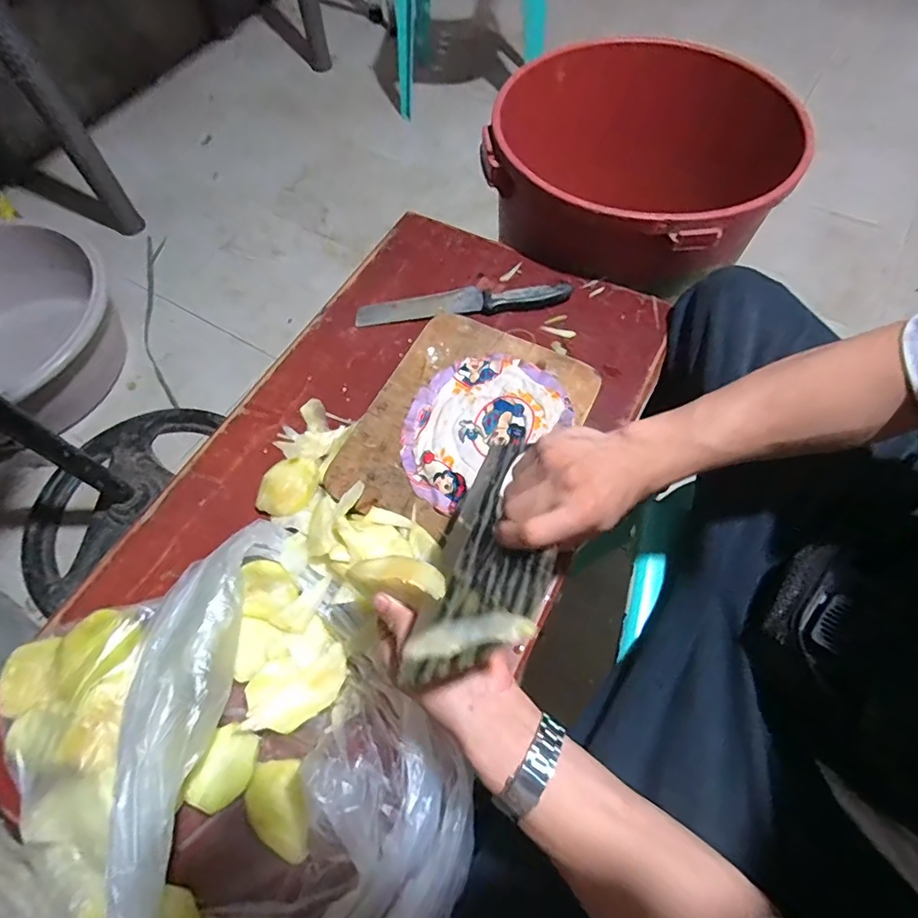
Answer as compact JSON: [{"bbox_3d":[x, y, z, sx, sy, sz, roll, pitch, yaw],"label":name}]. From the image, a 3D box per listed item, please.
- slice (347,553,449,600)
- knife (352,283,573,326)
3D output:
[{"bbox_3d":[-0.043,0.083,0.367,0.086,0.010,0.025,4,60,34],"label":"slice"},{"bbox_3d":[0.005,-0.218,0.692,0.290,0.021,0.039,-5,63,0],"label":"knife"}]

